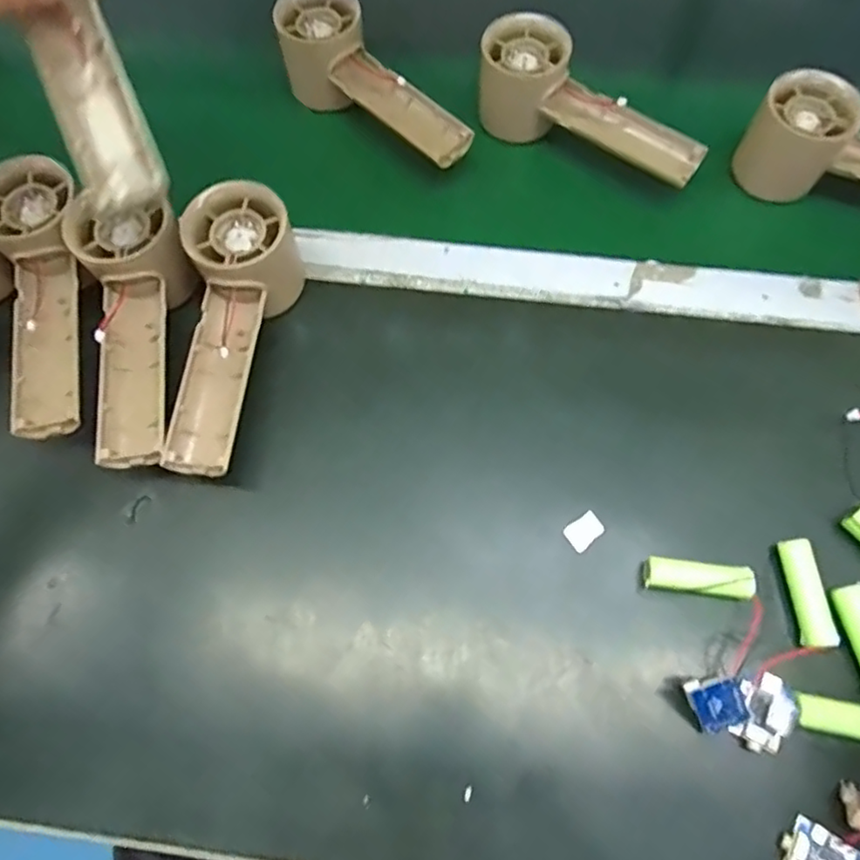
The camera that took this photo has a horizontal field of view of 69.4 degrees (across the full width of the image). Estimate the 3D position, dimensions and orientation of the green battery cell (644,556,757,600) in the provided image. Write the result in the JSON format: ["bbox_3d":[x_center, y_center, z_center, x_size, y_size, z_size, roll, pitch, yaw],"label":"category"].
[{"bbox_3d":[0.131,0.073,0.306,0.050,0.017,0.016,6,69,5],"label":"green battery cell"}]

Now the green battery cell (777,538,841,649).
[{"bbox_3d":[0.185,0.080,0.304,0.015,0.014,0.050,-3,68,1],"label":"green battery cell"}]

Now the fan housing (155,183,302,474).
[{"bbox_3d":[-0.104,-0.052,0.341,0.058,0.061,0.154,0,68,2],"label":"fan housing"}]

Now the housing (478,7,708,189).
[{"bbox_3d":[0.104,-0.210,0.406,0.157,0.053,0.050,30,72,13],"label":"housing"}]

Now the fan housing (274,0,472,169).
[{"bbox_3d":[-0.042,-0.228,0.414,0.059,0.049,0.155,-38,72,-12],"label":"fan housing"}]

